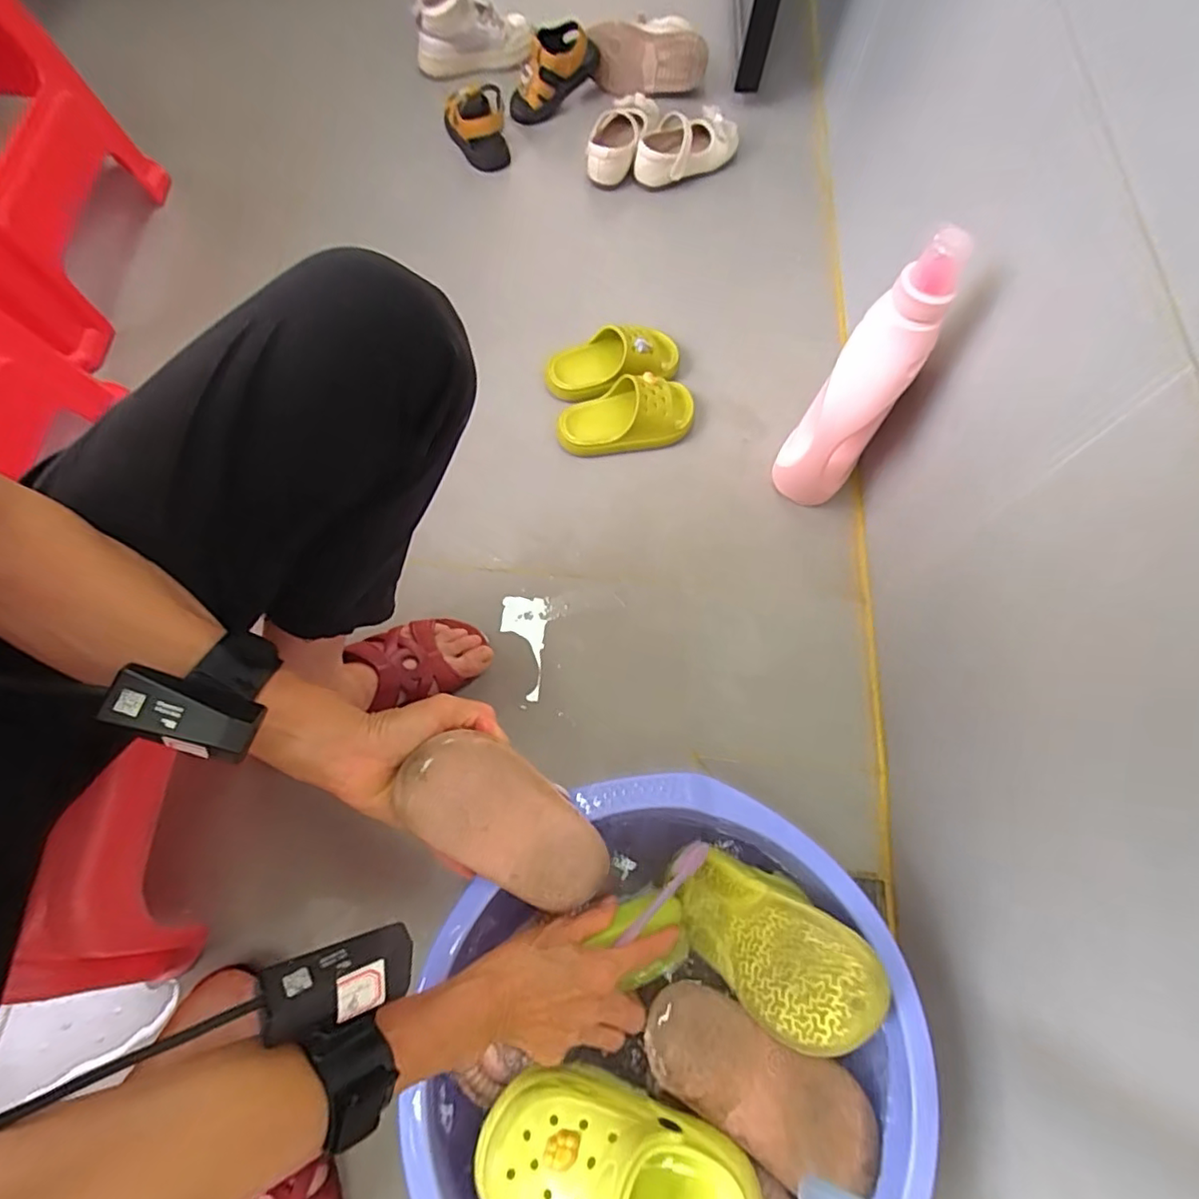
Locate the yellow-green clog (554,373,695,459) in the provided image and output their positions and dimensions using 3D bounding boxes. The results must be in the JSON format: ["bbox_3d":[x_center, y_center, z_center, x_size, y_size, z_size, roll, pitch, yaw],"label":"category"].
[{"bbox_3d":[0.032,-0.233,0.745,0.172,0.063,0.085,-8,69,-6],"label":"yellow-green clog"}]

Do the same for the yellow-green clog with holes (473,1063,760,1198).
[{"bbox_3d":[0.012,0.364,0.368,0.179,0.063,0.086,17,69,4],"label":"yellow-green clog with holes"}]

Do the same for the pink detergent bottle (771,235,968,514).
[{"bbox_3d":[0.259,-0.203,0.608,0.081,0.308,0.063,27,70,8],"label":"pink detergent bottle"}]

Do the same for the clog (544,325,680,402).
[{"bbox_3d":[0.016,-0.305,0.780,0.172,0.079,0.083,-2,69,-3],"label":"clog"}]

